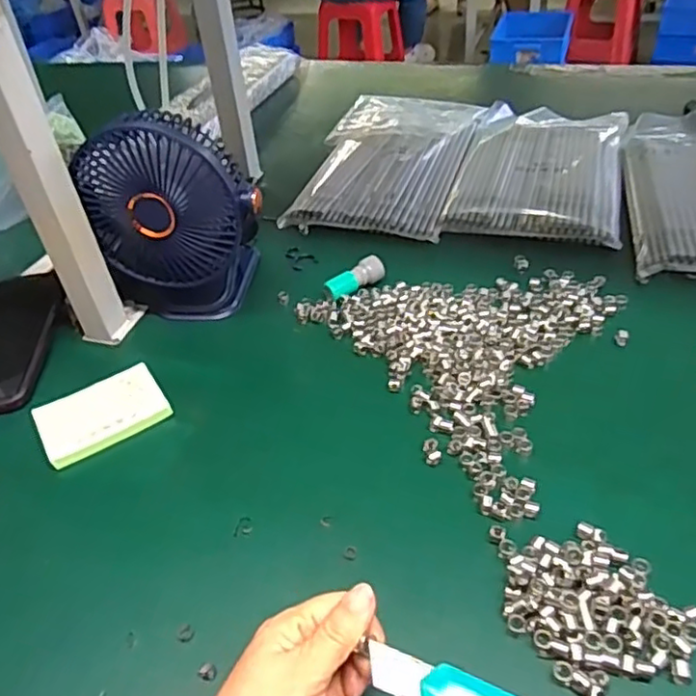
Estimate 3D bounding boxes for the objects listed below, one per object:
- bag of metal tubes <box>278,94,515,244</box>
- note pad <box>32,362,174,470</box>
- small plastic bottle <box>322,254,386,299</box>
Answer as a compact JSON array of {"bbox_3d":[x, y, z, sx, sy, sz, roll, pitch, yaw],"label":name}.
[{"bbox_3d":[0.063,-0.244,0.812,0.207,0.031,0.326,8,43,16],"label":"bag of metal tubes"},{"bbox_3d":[-0.195,0.053,0.517,0.094,0.012,0.065,-26,44,-22],"label":"note pad"},{"bbox_3d":[0.006,-0.067,0.622,0.061,0.021,0.021,-29,45,-25],"label":"small plastic bottle"}]

